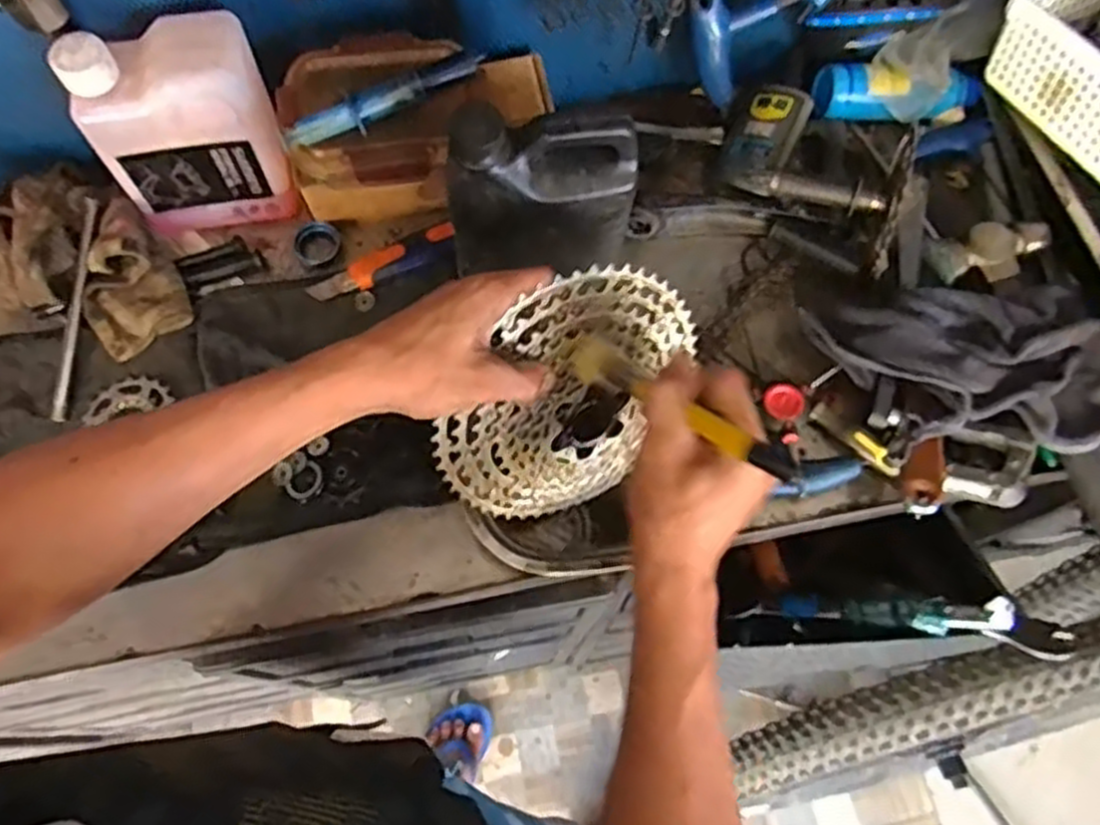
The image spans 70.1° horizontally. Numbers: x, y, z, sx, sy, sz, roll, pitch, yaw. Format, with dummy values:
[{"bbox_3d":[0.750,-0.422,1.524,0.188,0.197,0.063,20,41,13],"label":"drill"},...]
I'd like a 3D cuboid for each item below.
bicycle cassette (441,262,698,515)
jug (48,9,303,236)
[{"bbox_3d":[0.009,-0.006,0.529,0.168,0.191,0.043,13,24,-36],"label":"bicycle cassette"},{"bbox_3d":[-0.268,-0.210,0.595,0.126,0.166,0.059,-13,68,-8],"label":"jug"}]

